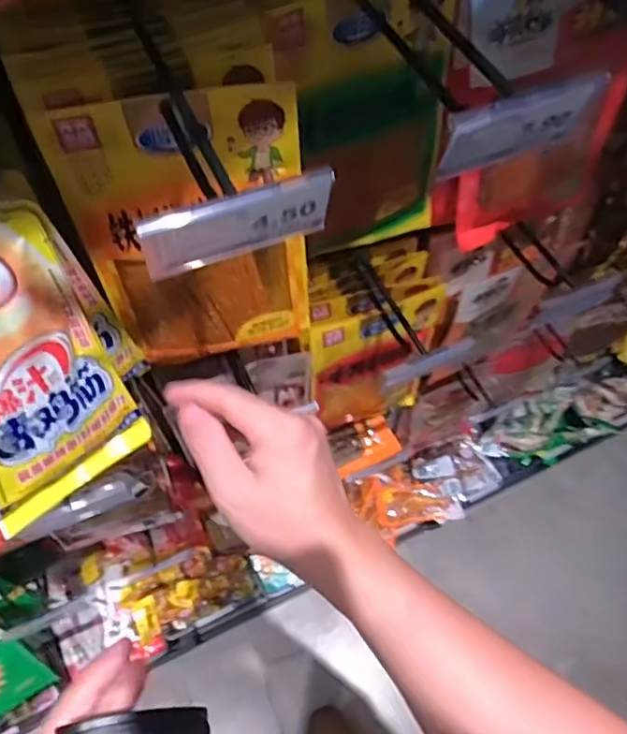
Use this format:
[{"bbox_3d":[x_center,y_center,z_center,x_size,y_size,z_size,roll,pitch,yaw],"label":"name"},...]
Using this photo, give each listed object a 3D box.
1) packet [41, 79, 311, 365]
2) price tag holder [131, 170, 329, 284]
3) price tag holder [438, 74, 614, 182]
[{"bbox_3d":[-0.085,-0.095,0.465,0.156,0.237,0.012,-10,51,-6],"label":"packet"},{"bbox_3d":[-0.037,-0.072,0.302,0.098,0.046,0.009,-22,66,-14],"label":"price tag holder"},{"bbox_3d":[0.117,-0.135,0.336,0.100,0.049,0.011,-22,66,-13],"label":"price tag holder"}]

